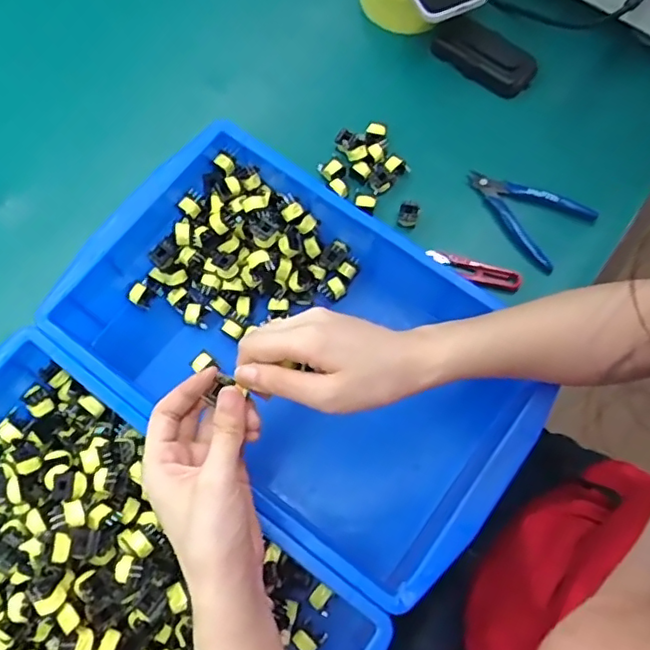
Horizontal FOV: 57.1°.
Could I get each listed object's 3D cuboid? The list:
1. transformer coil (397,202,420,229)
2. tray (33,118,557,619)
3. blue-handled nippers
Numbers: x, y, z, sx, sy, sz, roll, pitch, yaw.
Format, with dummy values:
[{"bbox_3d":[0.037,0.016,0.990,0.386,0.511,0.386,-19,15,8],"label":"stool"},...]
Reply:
[{"bbox_3d":[0.080,-0.105,0.574,0.019,0.017,0.018,0,73,0],"label":"transformer coil"},{"bbox_3d":[-0.023,0.024,0.507,0.372,0.102,0.235,36,76,10],"label":"tray"},{"bbox_3d":[0.198,-0.119,0.591,0.120,0.014,0.082,43,77,11],"label":"blue-handled nippers"}]

